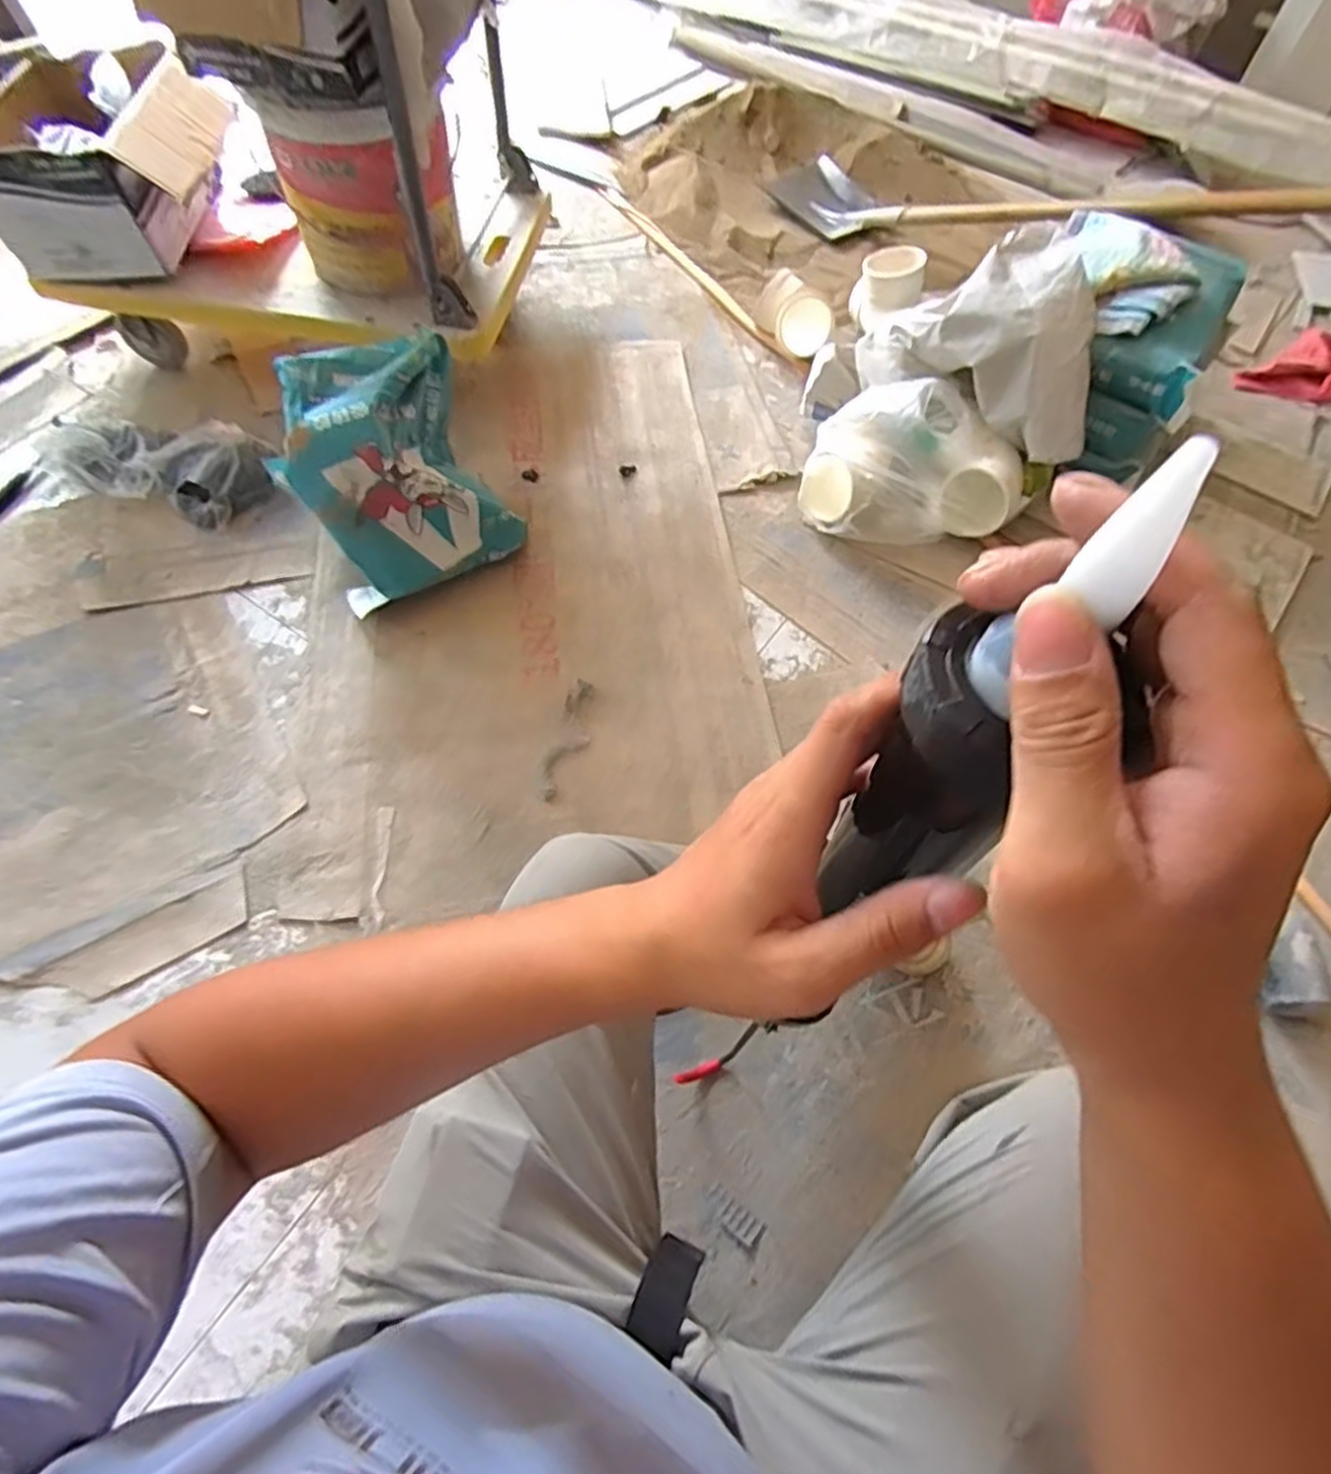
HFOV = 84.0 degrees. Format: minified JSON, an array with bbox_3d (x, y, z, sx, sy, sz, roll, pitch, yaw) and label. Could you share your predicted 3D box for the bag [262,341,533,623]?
[{"bbox_3d":[-0.426,-0.412,1.173,0.307,0.287,0.275,-22,65,-14],"label":"bag"}]

